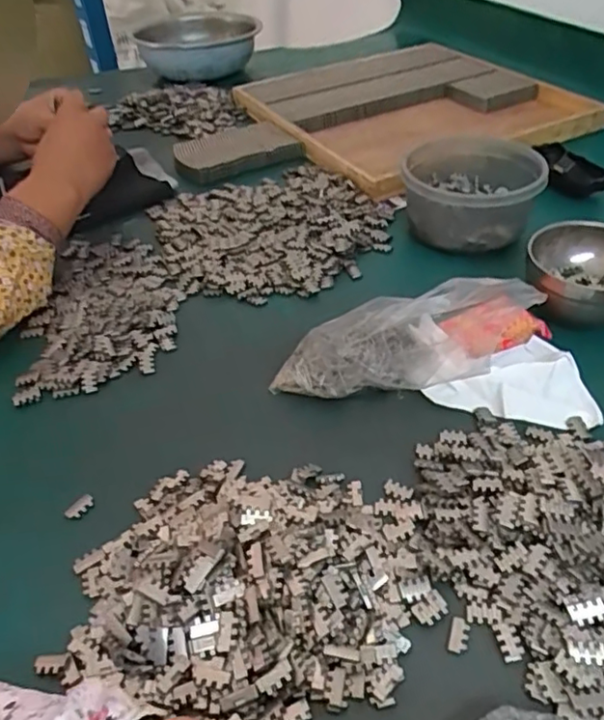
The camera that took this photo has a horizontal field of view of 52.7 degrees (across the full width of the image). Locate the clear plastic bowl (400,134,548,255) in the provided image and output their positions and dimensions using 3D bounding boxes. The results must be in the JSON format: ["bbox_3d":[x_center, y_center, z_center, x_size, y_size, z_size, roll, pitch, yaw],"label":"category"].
[{"bbox_3d":[0.192,-0.192,0.674,0.138,0.069,0.171,16,44,19],"label":"clear plastic bowl"}]

